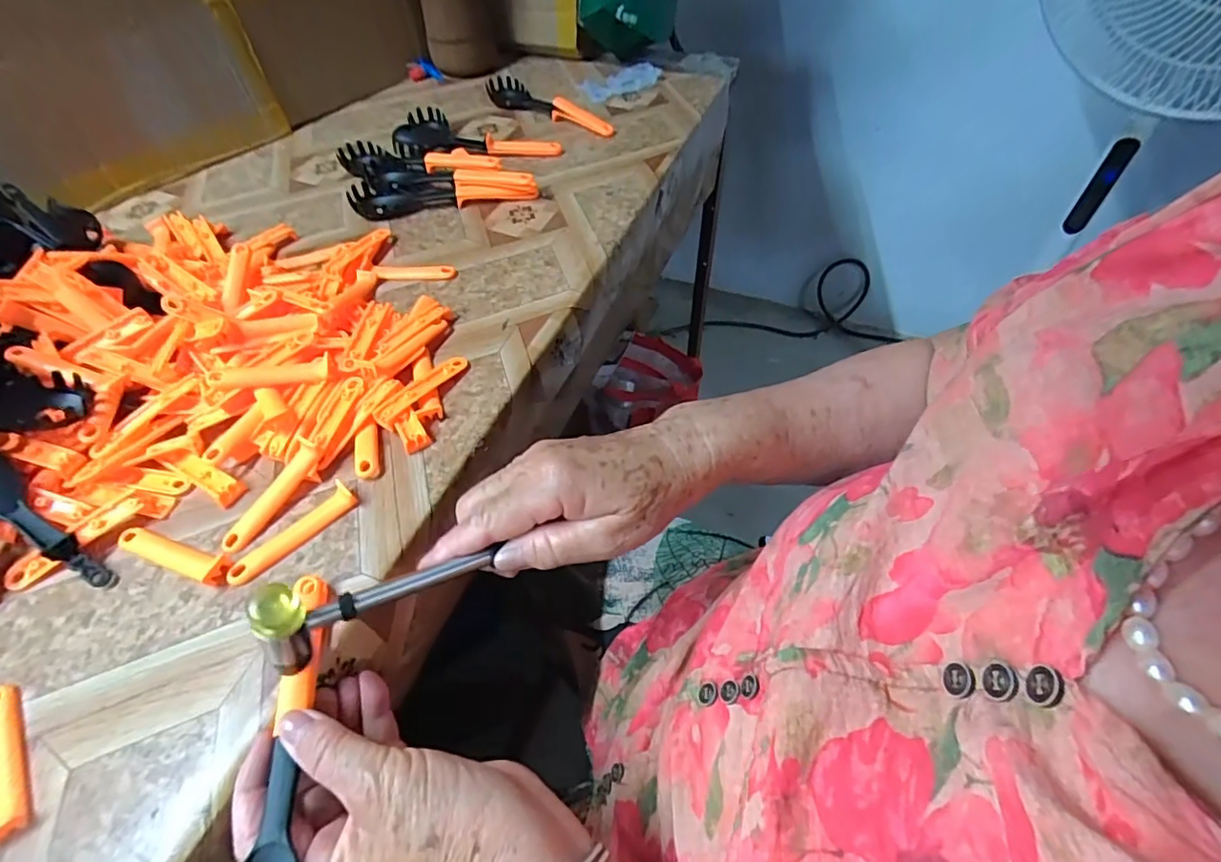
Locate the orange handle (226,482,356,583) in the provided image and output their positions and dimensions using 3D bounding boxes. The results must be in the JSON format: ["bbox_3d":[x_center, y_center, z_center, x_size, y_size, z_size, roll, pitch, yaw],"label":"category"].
[{"bbox_3d":[-0.183,0.059,0.324,0.016,0.010,0.075,36,60,27],"label":"orange handle"}]

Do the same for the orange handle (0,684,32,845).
[{"bbox_3d":[-0.280,0.150,0.260,0.018,0.009,0.076,-29,56,-20],"label":"orange handle"}]

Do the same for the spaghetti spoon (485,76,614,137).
[{"bbox_3d":[-0.075,-0.393,0.687,0.198,0.027,0.045,32,59,25],"label":"spaghetti spoon"}]

